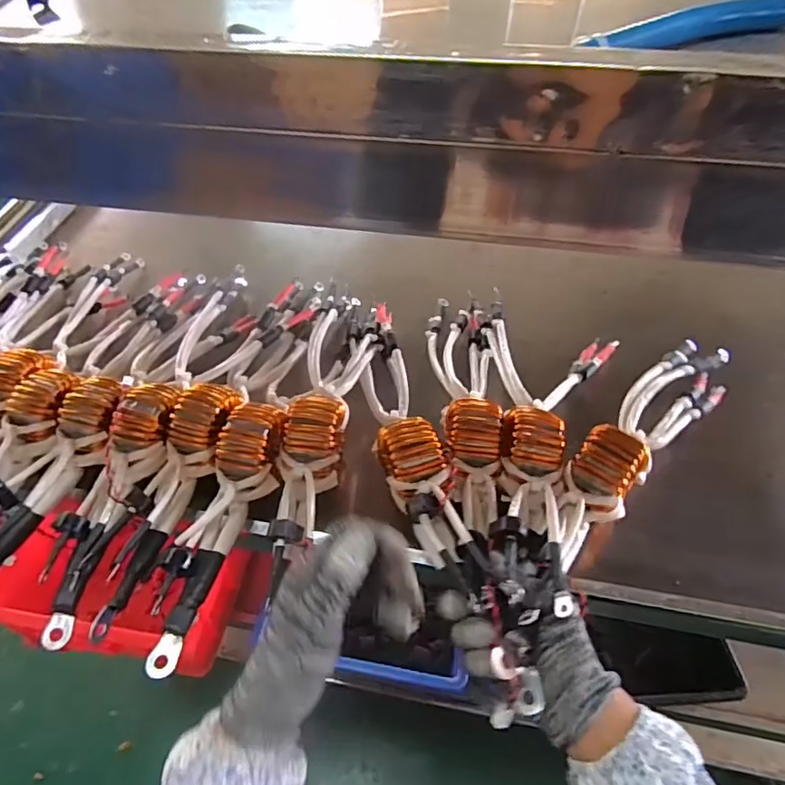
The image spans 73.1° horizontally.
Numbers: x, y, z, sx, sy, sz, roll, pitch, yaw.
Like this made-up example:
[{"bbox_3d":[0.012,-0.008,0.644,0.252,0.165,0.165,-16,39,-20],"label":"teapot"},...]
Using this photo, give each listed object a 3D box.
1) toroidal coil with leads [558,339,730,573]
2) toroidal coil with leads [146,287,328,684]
[{"bbox_3d":[0.253,0.028,0.519,0.069,0.060,0.359,39,49,25],"label":"toroidal coil with leads"},{"bbox_3d":[-0.132,0.025,0.532,0.073,0.080,0.458,4,53,3],"label":"toroidal coil with leads"}]

